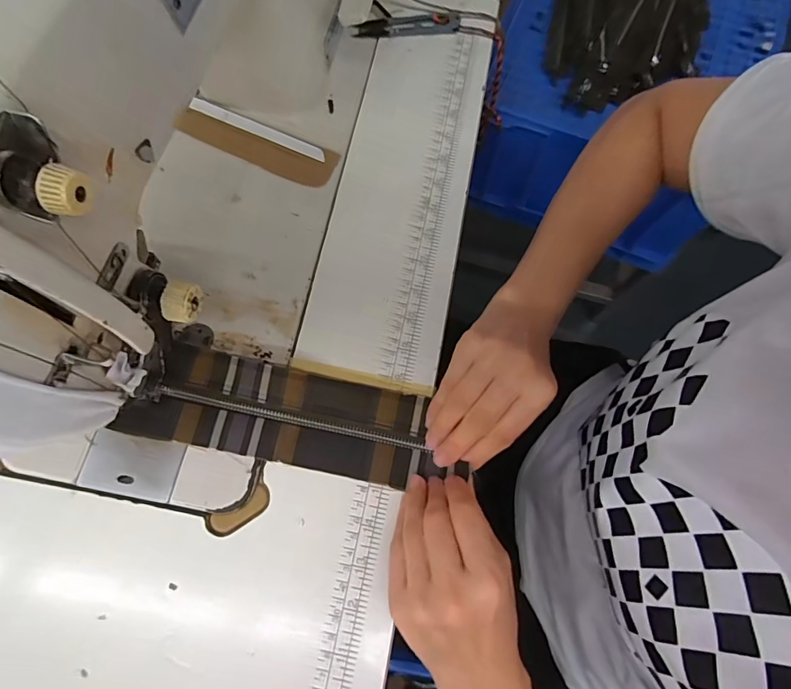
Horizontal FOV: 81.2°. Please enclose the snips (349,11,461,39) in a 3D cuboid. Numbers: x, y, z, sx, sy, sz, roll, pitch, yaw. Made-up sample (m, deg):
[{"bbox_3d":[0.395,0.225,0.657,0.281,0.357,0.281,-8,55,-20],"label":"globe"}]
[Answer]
[{"bbox_3d":[0.011,-0.306,0.441,0.100,0.008,0.024,-3,72,-2],"label":"snips"}]

